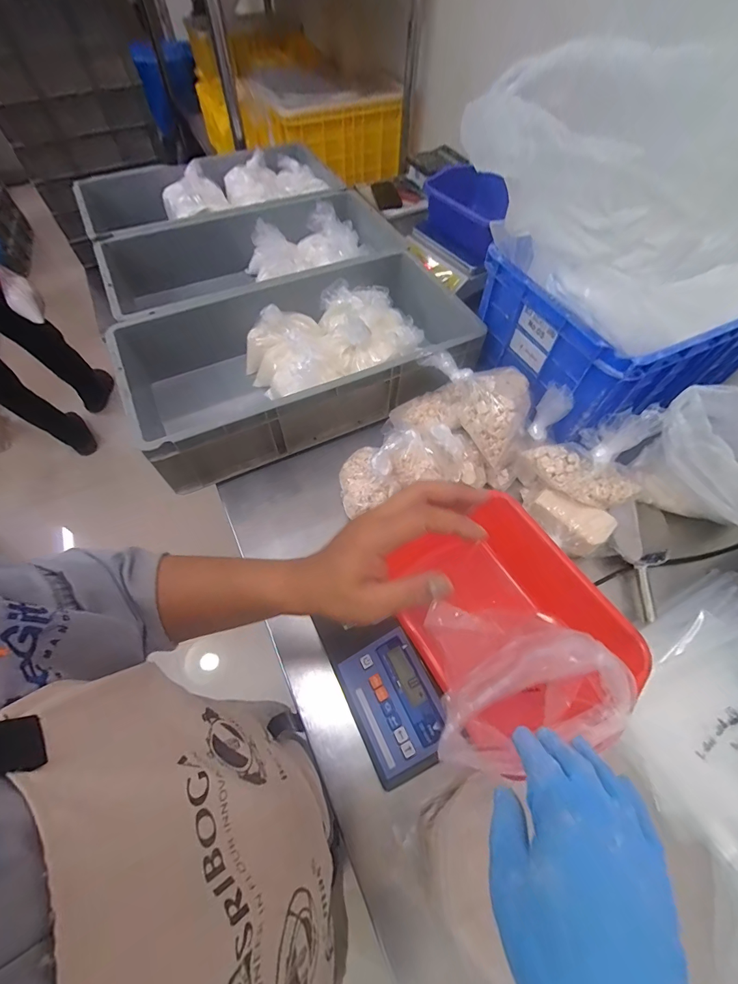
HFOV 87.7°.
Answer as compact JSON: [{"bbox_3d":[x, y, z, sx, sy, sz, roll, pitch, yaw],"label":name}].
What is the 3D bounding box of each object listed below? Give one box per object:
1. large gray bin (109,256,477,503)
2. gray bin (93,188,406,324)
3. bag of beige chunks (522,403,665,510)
[{"bbox_3d":[-0.119,-0.267,0.796,0.703,0.165,0.370,-20,61,-12],"label":"large gray bin"},{"bbox_3d":[-0.282,-0.542,0.959,0.652,0.169,0.363,-20,62,-13],"label":"gray bin"},{"bbox_3d":[0.366,-0.065,0.591,0.152,0.148,0.135,-14,60,-9],"label":"bag of beige chunks"}]

